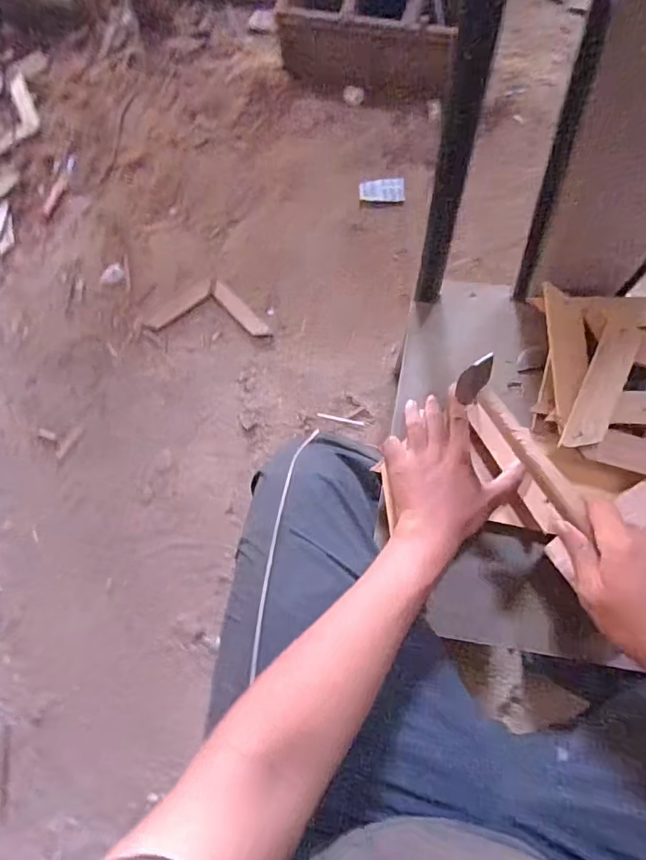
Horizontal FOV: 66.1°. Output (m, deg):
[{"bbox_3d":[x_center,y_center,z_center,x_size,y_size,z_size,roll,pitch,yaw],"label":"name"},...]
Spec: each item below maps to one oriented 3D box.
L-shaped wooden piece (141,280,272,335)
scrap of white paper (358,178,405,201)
[{"bbox_3d":[-0.256,-0.279,1.119,0.280,0.011,0.119,5,82,6],"label":"L-shaped wooden piece"},{"bbox_3d":[0.138,-0.559,1.154,0.106,0.005,0.054,7,87,17],"label":"scrap of white paper"}]

